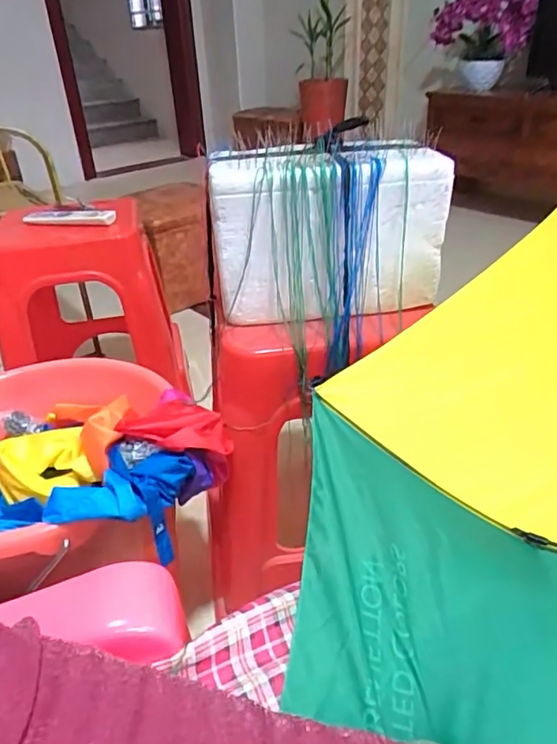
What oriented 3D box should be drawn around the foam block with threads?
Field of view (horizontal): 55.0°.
[{"bbox_3d":[0.062,-0.160,0.637,0.265,0.184,0.108,-3,33,0],"label":"foam block with threads"}]

